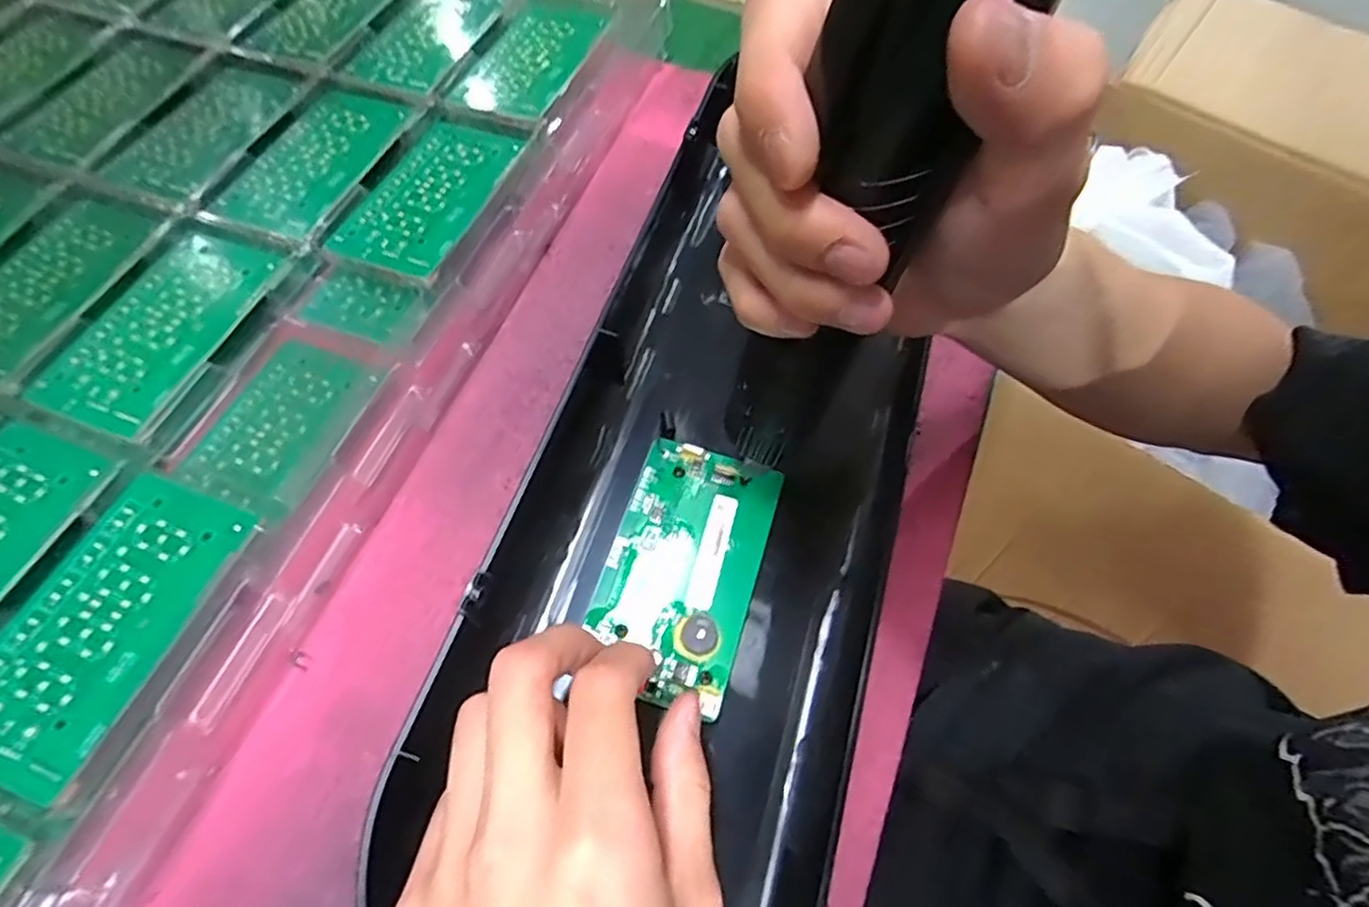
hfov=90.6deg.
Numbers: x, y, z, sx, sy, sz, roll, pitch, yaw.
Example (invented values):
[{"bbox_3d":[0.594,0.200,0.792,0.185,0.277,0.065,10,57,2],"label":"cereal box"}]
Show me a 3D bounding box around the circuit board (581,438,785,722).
[{"bbox_3d":[0.000,0.044,0.276,0.059,0.006,0.101,16,63,7],"label":"circuit board"}]

